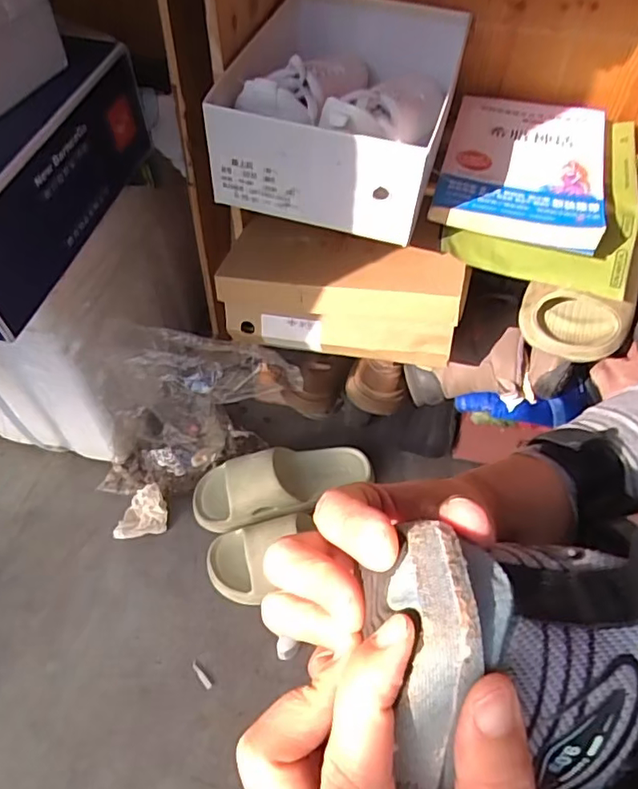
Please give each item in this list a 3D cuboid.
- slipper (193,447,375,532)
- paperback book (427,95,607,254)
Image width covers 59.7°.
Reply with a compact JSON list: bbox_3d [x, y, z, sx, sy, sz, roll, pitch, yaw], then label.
[{"bbox_3d":[-0.051,0.122,0.793,0.250,0.064,0.091,-10,53,-9],"label":"slipper"},{"bbox_3d":[0.224,-0.252,0.609,0.164,0.032,0.242,15,53,9],"label":"paperback book"}]

